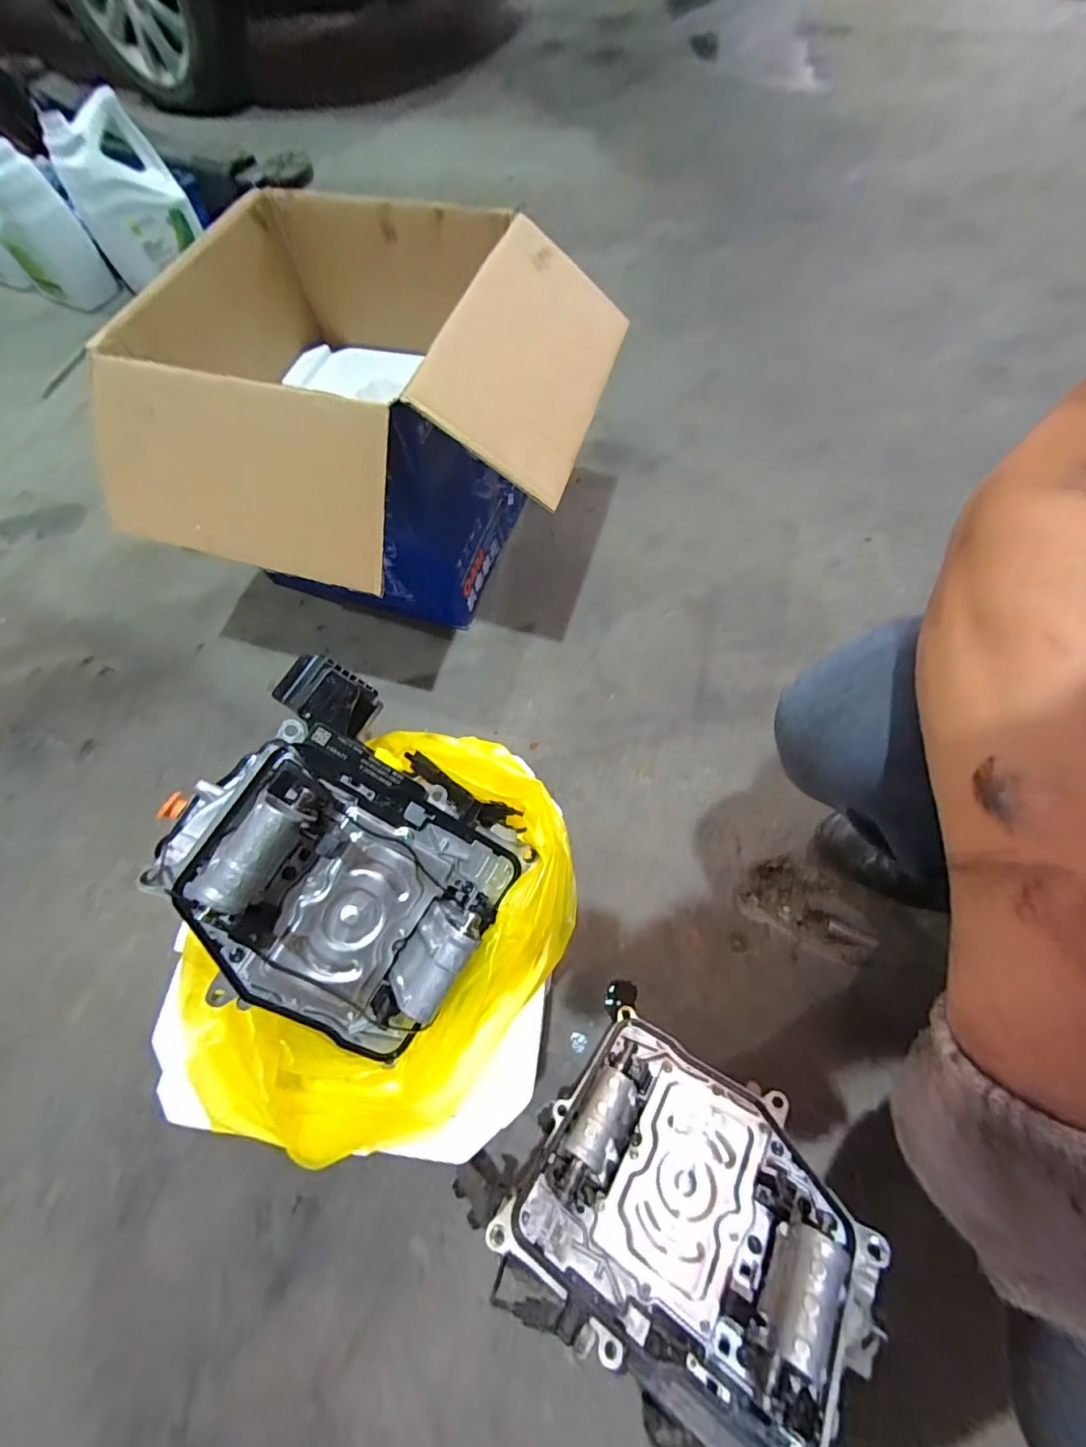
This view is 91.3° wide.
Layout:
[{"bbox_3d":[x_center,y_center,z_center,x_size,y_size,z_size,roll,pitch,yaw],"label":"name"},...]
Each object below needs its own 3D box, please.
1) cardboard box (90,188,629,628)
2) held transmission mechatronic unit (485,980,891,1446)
[{"bbox_3d":[-0.210,-0.353,0.712,0.530,0.357,0.476,12,66,9],"label":"cardboard box"},{"bbox_3d":[0.106,0.352,0.383,0.236,0.085,0.204,16,50,32],"label":"held transmission mechatronic unit"}]

